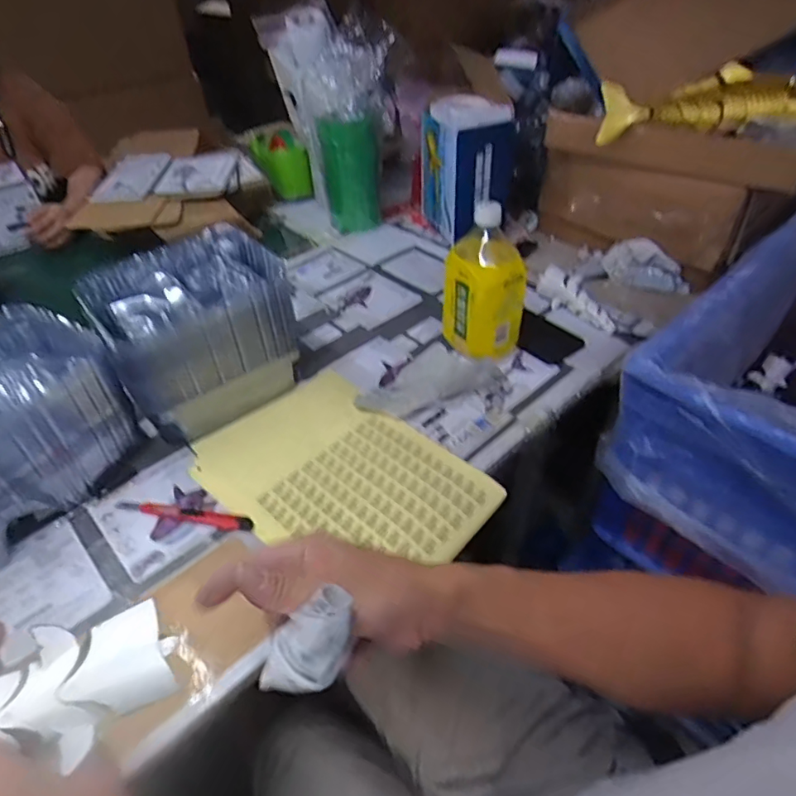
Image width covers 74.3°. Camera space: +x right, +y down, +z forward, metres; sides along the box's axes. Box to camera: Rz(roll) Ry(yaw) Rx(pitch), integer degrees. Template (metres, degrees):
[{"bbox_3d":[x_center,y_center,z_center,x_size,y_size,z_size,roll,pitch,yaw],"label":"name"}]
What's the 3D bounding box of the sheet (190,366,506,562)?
[{"bbox_3d":[-0.070,0.078,0.586,0.217,0.009,0.315,-34,51,-30],"label":"sheet"}]

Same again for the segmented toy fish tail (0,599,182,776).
[{"bbox_3d":[-0.174,0.106,0.238,0.145,0.040,0.074,23,39,-17],"label":"segmented toy fish tail"}]

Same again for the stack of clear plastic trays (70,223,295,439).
[{"bbox_3d":[-0.245,-0.079,0.651,0.205,0.163,0.173,-31,49,-27],"label":"stack of clear plastic trays"}]

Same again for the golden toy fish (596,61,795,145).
[{"bbox_3d":[0.452,-0.420,0.755,0.311,0.100,0.106,0,42,1],"label":"golden toy fish"}]

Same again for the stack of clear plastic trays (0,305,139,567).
[{"bbox_3d":[-0.406,0.032,0.544,0.171,0.145,0.208,21,47,24],"label":"stack of clear plastic trays"}]

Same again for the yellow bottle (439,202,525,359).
[{"bbox_3d":[0.114,-0.153,0.699,0.106,0.194,0.120,5,43,7],"label":"yellow bottle"}]

